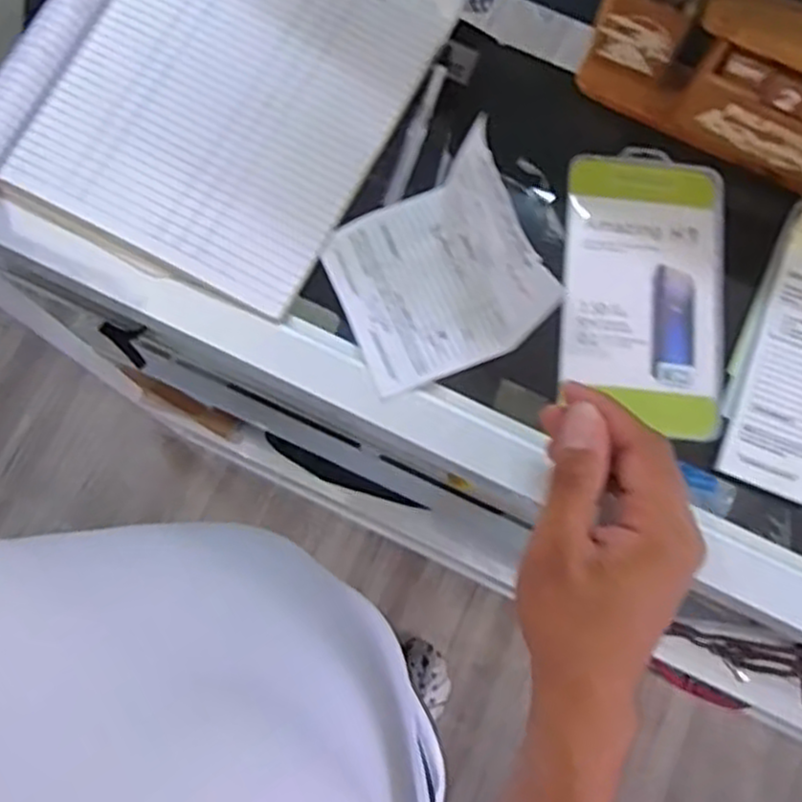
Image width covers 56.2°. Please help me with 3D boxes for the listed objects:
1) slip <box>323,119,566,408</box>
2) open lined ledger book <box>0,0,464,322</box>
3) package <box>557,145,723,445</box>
[{"bbox_3d":[0.014,-0.072,0.402,0.094,0.071,0.105,-21,78,-6],"label":"slip"},{"bbox_3d":[-0.106,-0.202,0.450,0.207,0.027,0.251,26,78,5],"label":"open lined ledger book"},{"bbox_3d":[0.140,-0.065,0.435,0.090,0.008,0.168,6,77,0],"label":"package"}]

